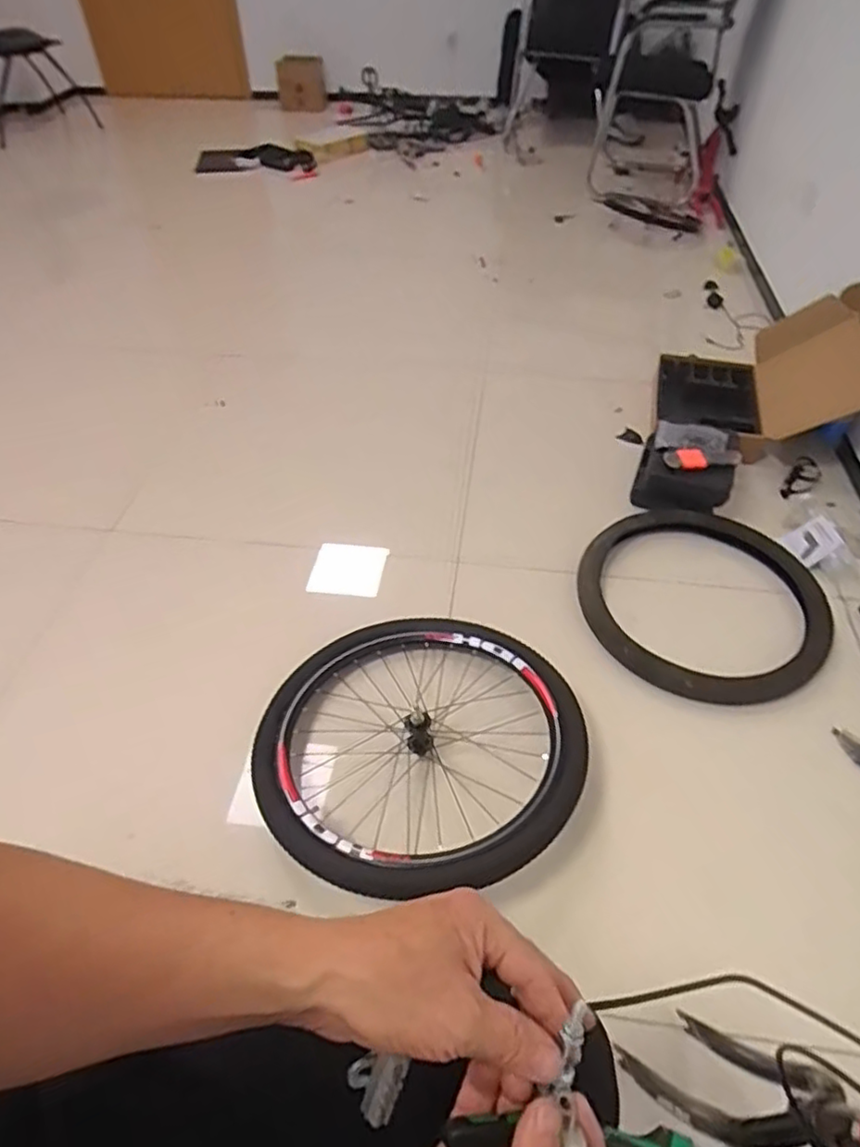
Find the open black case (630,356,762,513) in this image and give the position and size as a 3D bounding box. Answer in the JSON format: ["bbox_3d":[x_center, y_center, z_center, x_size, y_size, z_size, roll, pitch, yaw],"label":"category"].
[{"bbox_3d":[0.679,-0.381,1.598,0.257,0.148,0.600,14,50,14],"label":"open black case"}]

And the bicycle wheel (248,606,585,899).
[{"bbox_3d":[-0.016,0.264,1.069,0.498,0.105,0.492,-1,48,1],"label":"bicycle wheel"}]

